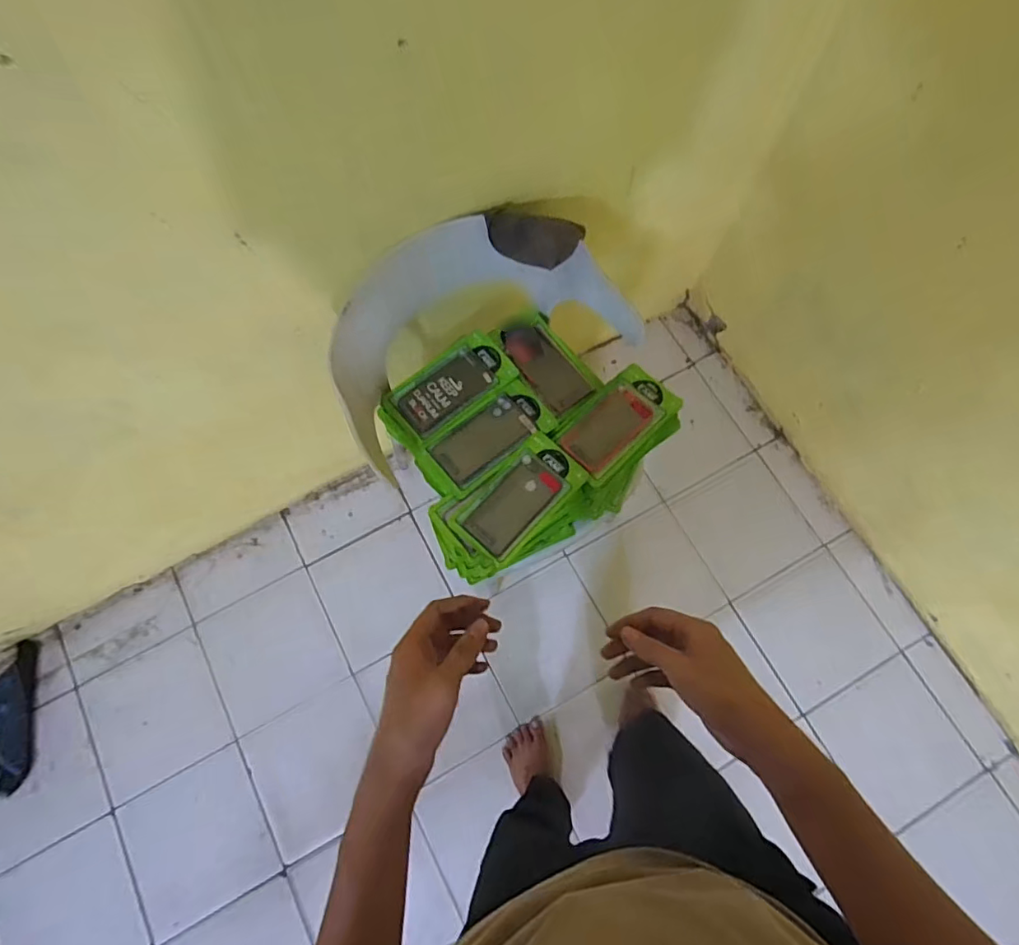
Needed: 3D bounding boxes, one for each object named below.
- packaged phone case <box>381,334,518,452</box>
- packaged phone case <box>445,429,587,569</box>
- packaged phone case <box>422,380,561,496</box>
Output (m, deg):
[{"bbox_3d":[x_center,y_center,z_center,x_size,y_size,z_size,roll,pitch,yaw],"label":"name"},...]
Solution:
[{"bbox_3d":[-0.099,-0.143,0.932,0.213,0.026,0.123,-38,77,-11],"label":"packaged phone case"},{"bbox_3d":[0.015,0.038,0.859,0.208,0.016,0.109,-43,78,-12],"label":"packaged phone case"},{"bbox_3d":[-0.029,-0.060,0.896,0.205,0.012,0.099,-35,75,-12],"label":"packaged phone case"}]

